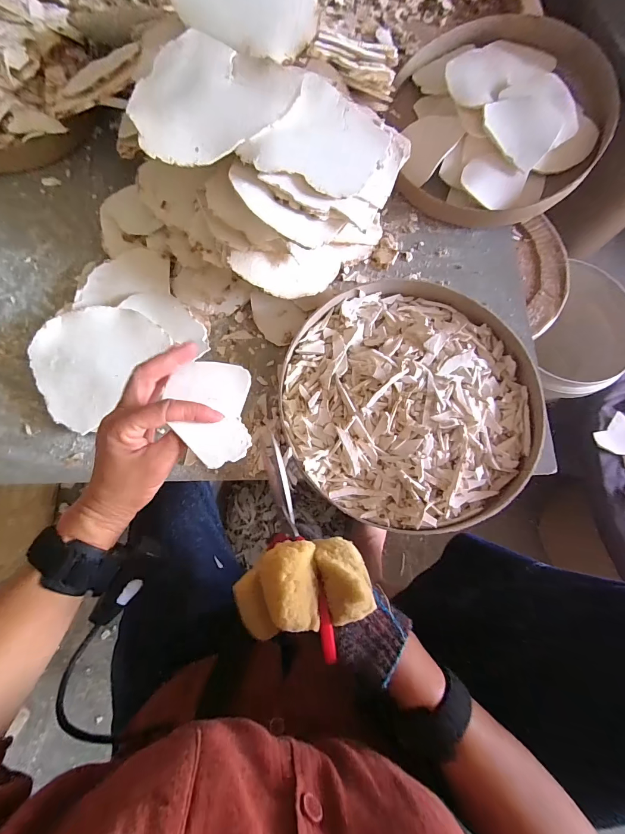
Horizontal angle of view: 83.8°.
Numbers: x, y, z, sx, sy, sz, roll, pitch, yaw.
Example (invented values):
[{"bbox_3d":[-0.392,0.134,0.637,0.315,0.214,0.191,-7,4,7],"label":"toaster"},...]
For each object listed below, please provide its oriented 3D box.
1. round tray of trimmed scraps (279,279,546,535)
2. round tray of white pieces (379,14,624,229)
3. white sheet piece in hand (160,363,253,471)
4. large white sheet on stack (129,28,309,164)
[{"bbox_3d":[0.116,-0.024,0.427,0.298,0.057,0.298,0,77,-2],"label":"round tray of trimmed scraps"},{"bbox_3d":[0.263,-0.423,0.506,0.276,0.095,0.293,5,77,-1],"label":"round tray of white pieces"},{"bbox_3d":[-0.089,-0.007,0.300,0.069,0.004,0.100,-1,62,-10],"label":"white sheet piece in hand"},{"bbox_3d":[-0.112,-0.332,0.372,0.148,0.015,0.158,30,78,5],"label":"large white sheet on stack"}]

